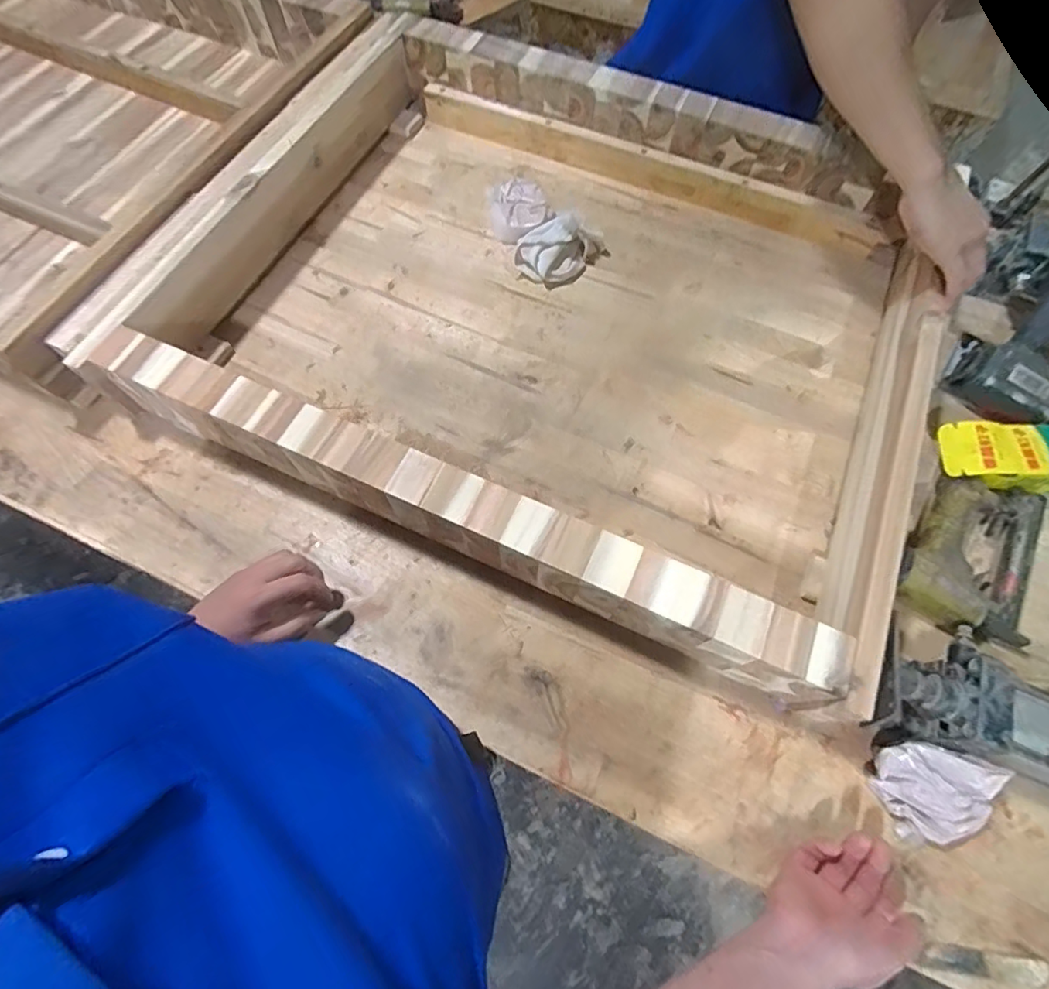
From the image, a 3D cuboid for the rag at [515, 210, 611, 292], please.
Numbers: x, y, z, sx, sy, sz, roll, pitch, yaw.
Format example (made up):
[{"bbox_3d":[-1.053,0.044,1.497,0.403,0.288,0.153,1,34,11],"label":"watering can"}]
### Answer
[{"bbox_3d":[0.053,-0.335,0.730,0.129,0.054,0.081,-12,67,-6],"label":"rag"}]

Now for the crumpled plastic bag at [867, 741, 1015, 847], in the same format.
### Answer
[{"bbox_3d":[0.358,0.264,0.472,0.085,0.019,0.090,26,83,22],"label":"crumpled plastic bag"}]

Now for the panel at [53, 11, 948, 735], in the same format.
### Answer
[{"bbox_3d":[0.027,-0.246,0.660,0.830,0.109,0.676,23,68,9],"label":"panel"}]

